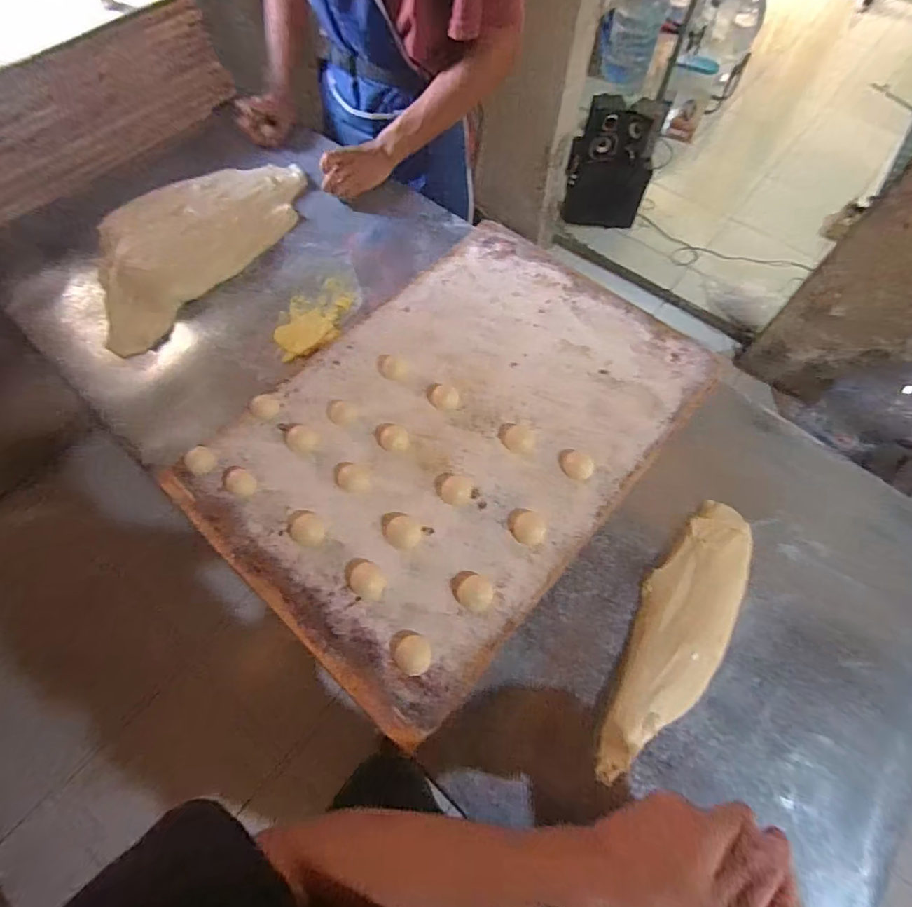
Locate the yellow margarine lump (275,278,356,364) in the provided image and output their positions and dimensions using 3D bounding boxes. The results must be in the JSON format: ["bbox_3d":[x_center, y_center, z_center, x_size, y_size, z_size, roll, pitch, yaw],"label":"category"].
[{"bbox_3d":[-0.219,-0.211,0.733,0.093,0.015,0.159,10,64,4],"label":"yellow margarine lump"}]

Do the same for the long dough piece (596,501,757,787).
[{"bbox_3d":[0.252,0.195,0.521,0.095,0.032,0.328,28,66,13],"label":"long dough piece"}]

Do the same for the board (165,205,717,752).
[{"bbox_3d":[0.003,-0.042,0.613,0.442,0.031,0.612,37,69,16],"label":"board"}]

